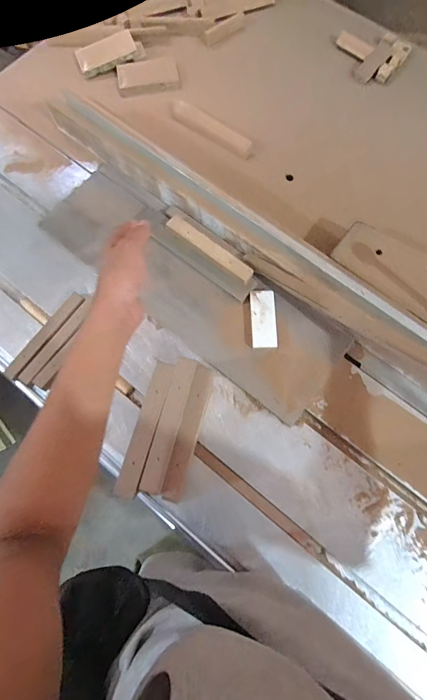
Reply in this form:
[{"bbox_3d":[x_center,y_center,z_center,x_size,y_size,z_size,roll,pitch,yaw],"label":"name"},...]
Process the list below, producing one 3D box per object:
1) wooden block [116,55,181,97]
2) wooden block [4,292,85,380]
[{"bbox_3d":[-0.141,-0.593,0.736,0.127,0.016,0.072,-12,76,-4],"label":"wooden block"},{"bbox_3d":[-0.284,-0.027,0.578,0.024,0.013,0.174,33,77,8],"label":"wooden block"}]

